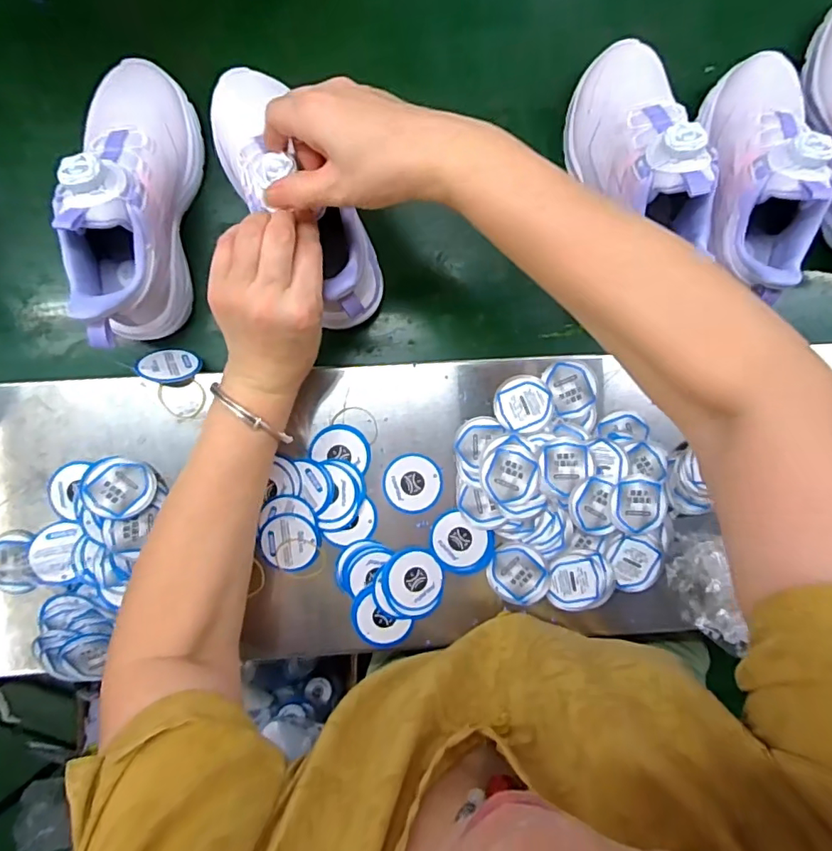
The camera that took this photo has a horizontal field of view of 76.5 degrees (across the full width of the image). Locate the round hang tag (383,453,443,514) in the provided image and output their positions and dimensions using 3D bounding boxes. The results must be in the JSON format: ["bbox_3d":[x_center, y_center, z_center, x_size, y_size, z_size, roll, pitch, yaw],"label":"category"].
[{"bbox_3d":[-0.002,0.048,0.435,0.047,0.004,0.047,0,93,-6],"label":"round hang tag"}]

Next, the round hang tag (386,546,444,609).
[{"bbox_3d":[-0.001,0.125,0.430,0.045,0.004,0.048,2,83,-13],"label":"round hang tag"}]

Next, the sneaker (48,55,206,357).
[{"bbox_3d":[-0.214,-0.167,0.393,0.069,0.098,0.209,3,93,-6],"label":"sneaker"}]

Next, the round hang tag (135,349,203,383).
[{"bbox_3d":[-0.204,-0.050,0.438,0.048,0.039,0.009,-7,136,-22],"label":"round hang tag"}]

